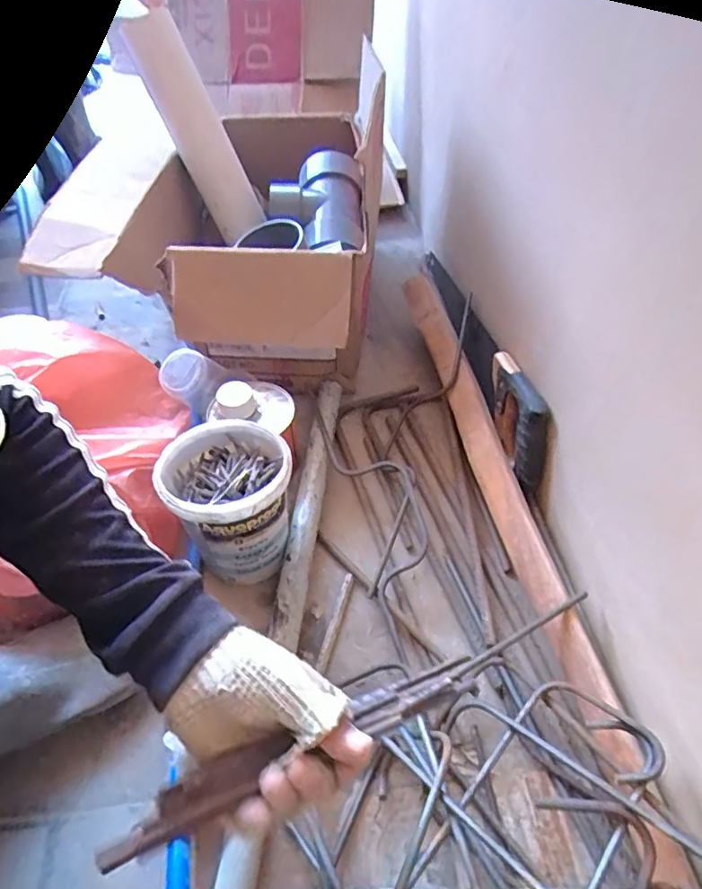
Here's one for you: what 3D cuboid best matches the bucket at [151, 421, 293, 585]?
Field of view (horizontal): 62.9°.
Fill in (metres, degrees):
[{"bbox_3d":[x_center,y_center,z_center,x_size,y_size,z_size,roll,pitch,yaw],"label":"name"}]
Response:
[{"bbox_3d":[-0.119,0.061,0.582,0.115,0.135,0.117,-1,49,1],"label":"bucket"}]

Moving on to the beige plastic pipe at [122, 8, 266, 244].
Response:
[{"bbox_3d":[-0.217,-0.448,0.823,0.069,0.295,0.062,-41,30,-29],"label":"beige plastic pipe"}]

